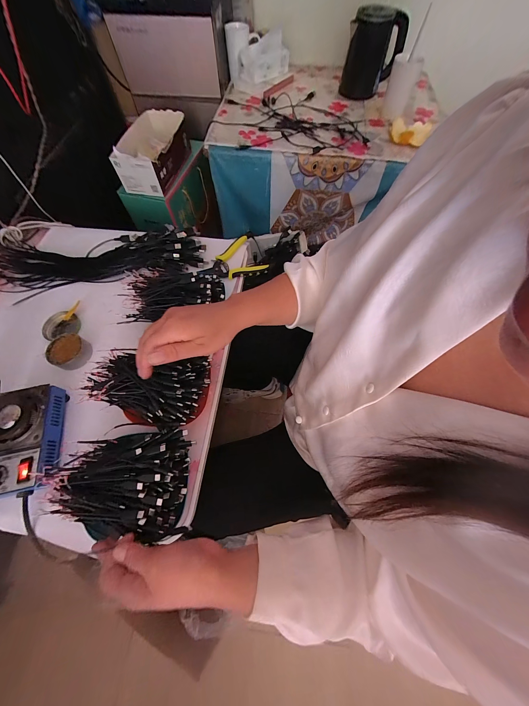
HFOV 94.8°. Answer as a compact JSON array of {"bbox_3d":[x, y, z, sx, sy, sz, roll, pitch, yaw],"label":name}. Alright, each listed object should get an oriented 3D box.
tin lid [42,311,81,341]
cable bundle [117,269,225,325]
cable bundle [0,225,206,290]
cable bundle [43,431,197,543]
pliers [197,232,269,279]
[{"bbox_3d":[-0.407,-0.056,0.486,0.063,0.020,0.050,-40,105,-20],"label":"tin lid"},{"bbox_3d":[-0.169,-0.111,0.450,0.184,0.043,0.129,-11,66,-6],"label":"cable bundle"},{"bbox_3d":[-0.365,-0.224,0.543,0.452,0.044,0.142,-6,66,-3],"label":"cable bundle"},{"bbox_3d":[-0.195,0.171,0.326,0.176,0.038,0.131,0,66,-1],"label":"cable bundle"},{"bbox_3d":[-0.075,-0.211,0.545,0.147,0.027,0.106,-11,66,-5],"label":"pliers"}]

